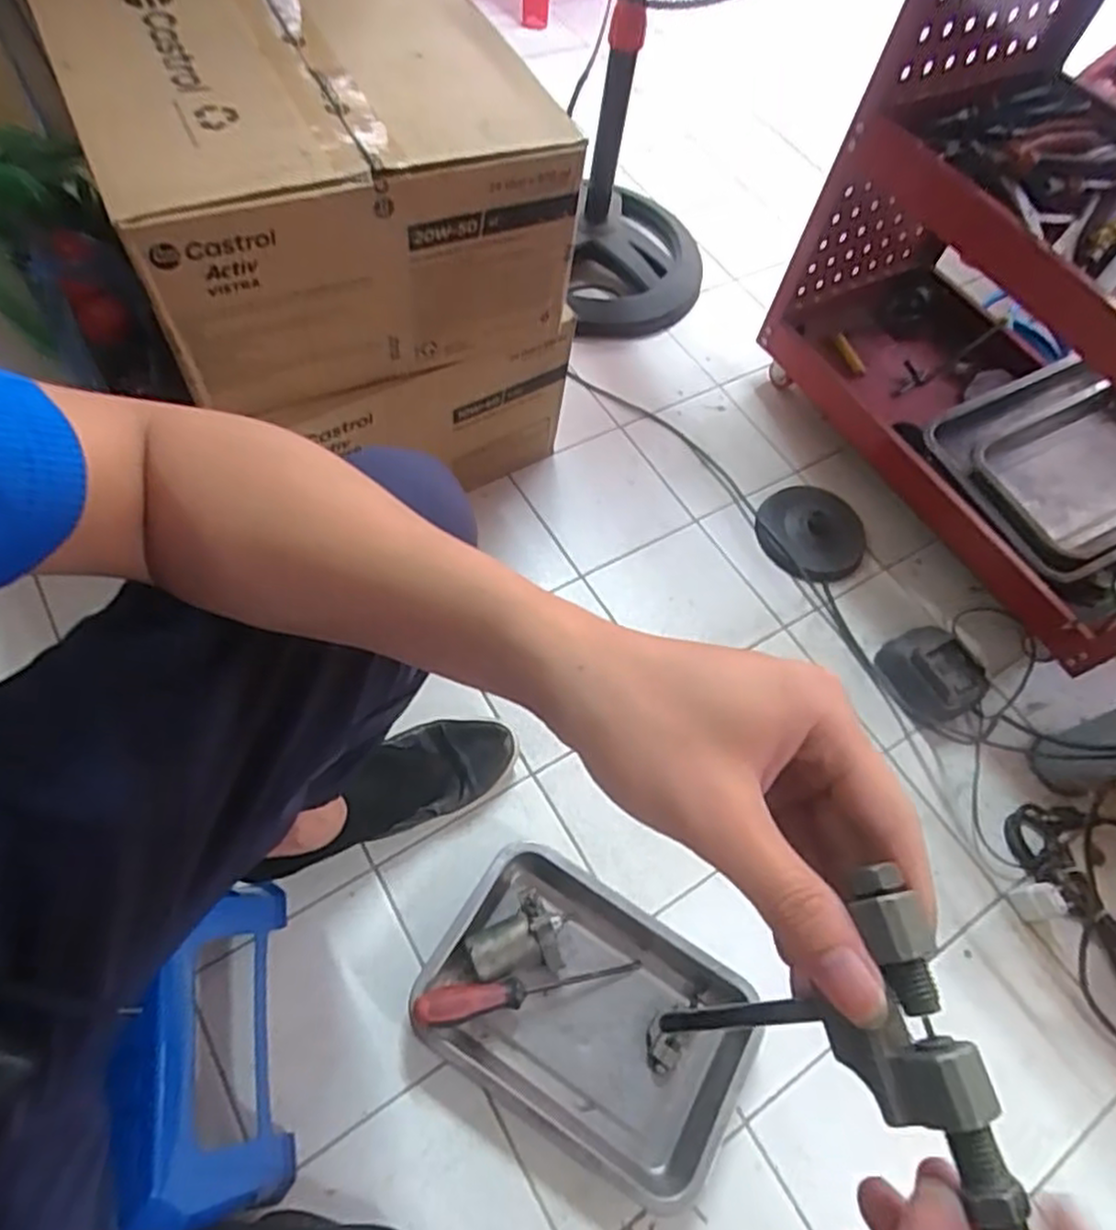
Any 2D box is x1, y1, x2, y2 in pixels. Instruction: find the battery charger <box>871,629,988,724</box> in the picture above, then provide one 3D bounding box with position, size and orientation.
[{"bbox_3d":[0.489,0.077,0.940,0.097,0.068,0.123,-21,65,-14],"label":"battery charger"}]

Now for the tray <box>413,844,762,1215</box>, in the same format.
[{"bbox_3d":[0.029,0.392,0.710,0.311,0.044,0.216,30,64,12],"label":"tray"}]

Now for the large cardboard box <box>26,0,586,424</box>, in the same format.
[{"bbox_3d":[-0.240,-0.465,0.748,0.400,0.241,0.373,-21,67,-17],"label":"large cardboard box"}]

